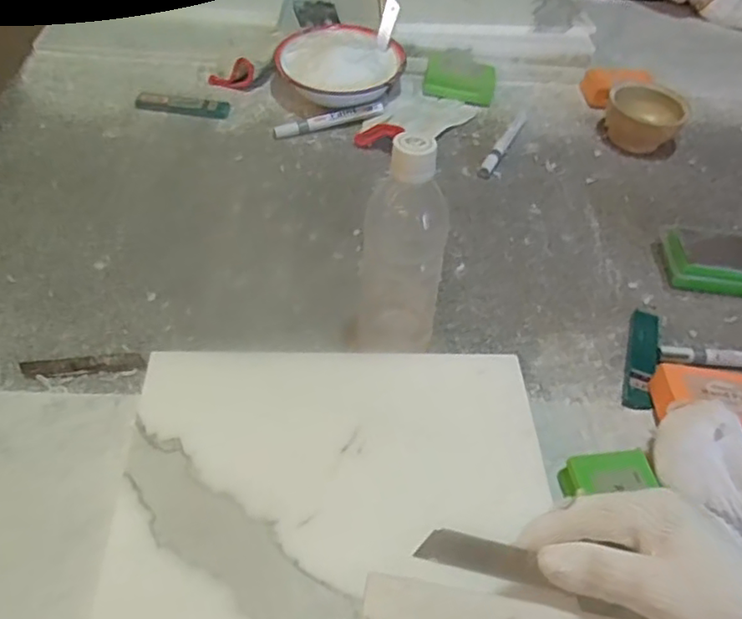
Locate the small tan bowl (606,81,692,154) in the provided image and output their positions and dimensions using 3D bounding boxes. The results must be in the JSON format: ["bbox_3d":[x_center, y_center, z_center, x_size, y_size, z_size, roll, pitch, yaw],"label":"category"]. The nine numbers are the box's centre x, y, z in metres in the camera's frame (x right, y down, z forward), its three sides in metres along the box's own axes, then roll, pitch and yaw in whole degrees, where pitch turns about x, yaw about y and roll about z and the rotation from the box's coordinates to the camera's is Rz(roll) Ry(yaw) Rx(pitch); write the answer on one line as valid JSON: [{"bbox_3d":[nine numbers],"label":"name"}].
[{"bbox_3d":[0.350,-0.247,0.797,0.093,0.051,0.080,31,53,19],"label":"small tan bowl"}]

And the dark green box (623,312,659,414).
[{"bbox_3d":[0.249,0.042,0.565,0.027,0.013,0.121,18,50,9],"label":"dark green box"}]

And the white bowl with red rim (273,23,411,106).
[{"bbox_3d":[-0.041,-0.321,0.808,0.156,0.043,0.163,3,49,-3],"label":"white bowl with red rim"}]

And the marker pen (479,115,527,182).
[{"bbox_3d":[0.164,-0.206,0.771,0.016,0.013,0.150,23,51,14],"label":"marker pen"}]

